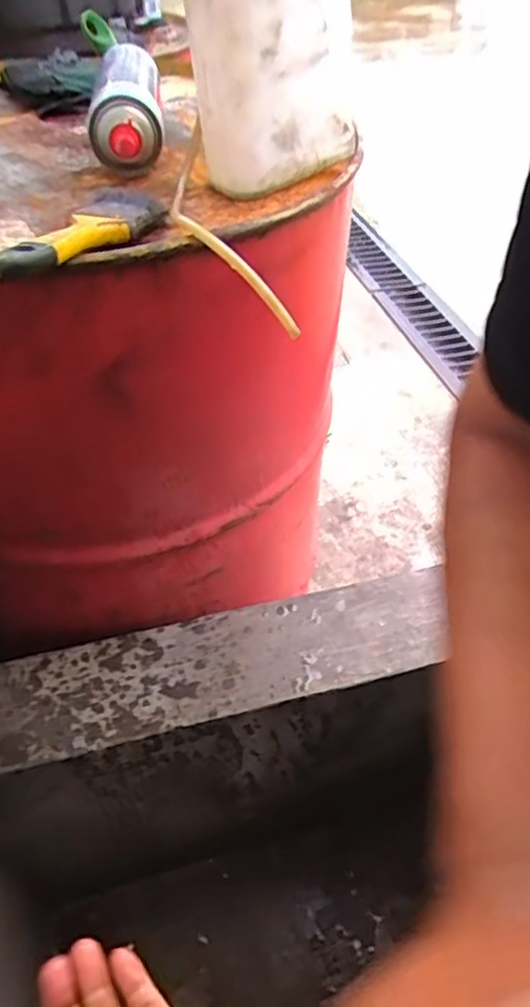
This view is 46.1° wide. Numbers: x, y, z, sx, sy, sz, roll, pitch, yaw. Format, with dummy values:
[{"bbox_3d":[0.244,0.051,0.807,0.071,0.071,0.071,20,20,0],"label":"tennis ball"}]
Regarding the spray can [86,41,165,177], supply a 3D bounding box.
[{"bbox_3d":[-0.124,-0.375,0.584,0.054,0.052,0.237,-3,45,-4],"label":"spray can"}]

